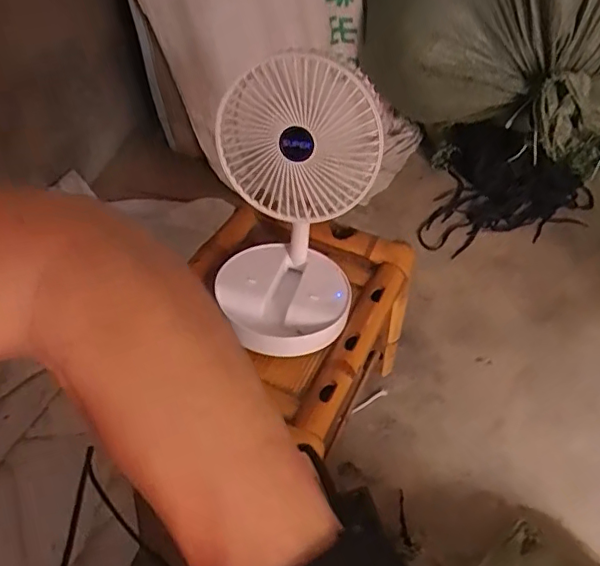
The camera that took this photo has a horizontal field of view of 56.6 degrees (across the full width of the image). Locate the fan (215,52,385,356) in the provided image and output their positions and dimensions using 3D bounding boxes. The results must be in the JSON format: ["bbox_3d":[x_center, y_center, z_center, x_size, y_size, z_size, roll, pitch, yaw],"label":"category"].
[{"bbox_3d":[-0.011,-0.072,0.576,0.164,0.283,0.151,6,48,2],"label":"fan"}]

